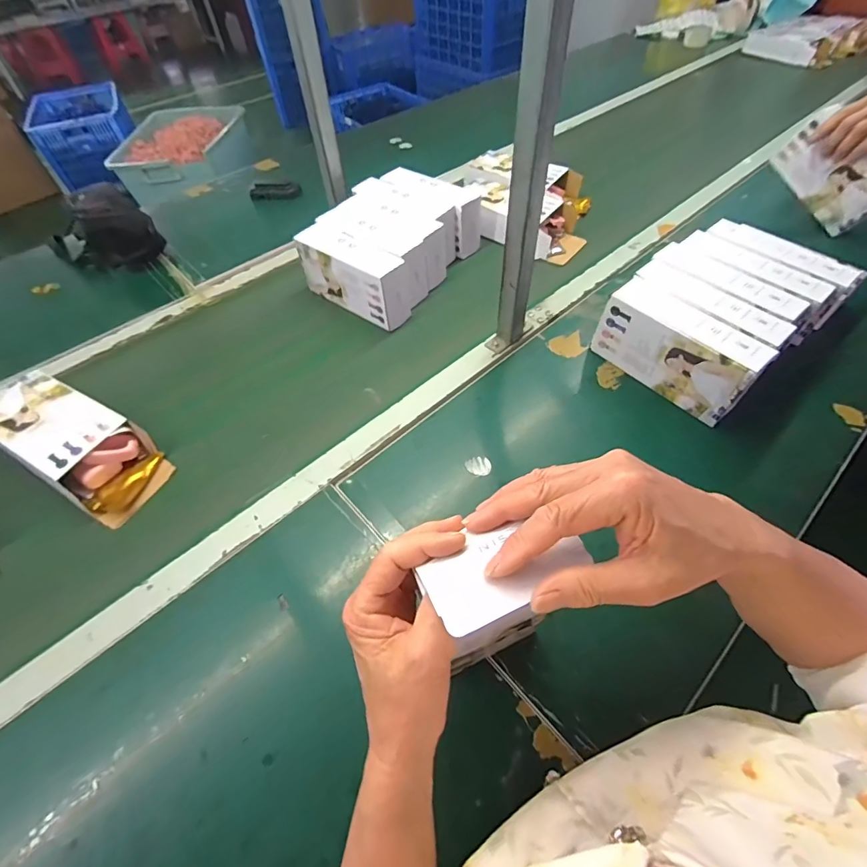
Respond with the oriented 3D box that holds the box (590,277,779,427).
[{"bbox_3d":[0.305,-0.111,0.545,0.051,0.090,0.189,-34,57,-21],"label":"box"}]

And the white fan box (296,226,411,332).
[{"bbox_3d":[-0.124,-0.242,0.677,0.190,0.105,0.050,30,60,25],"label":"white fan box"}]

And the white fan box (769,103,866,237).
[{"bbox_3d":[0.698,-0.457,0.750,0.038,0.120,0.189,-32,81,-12],"label":"white fan box"}]

